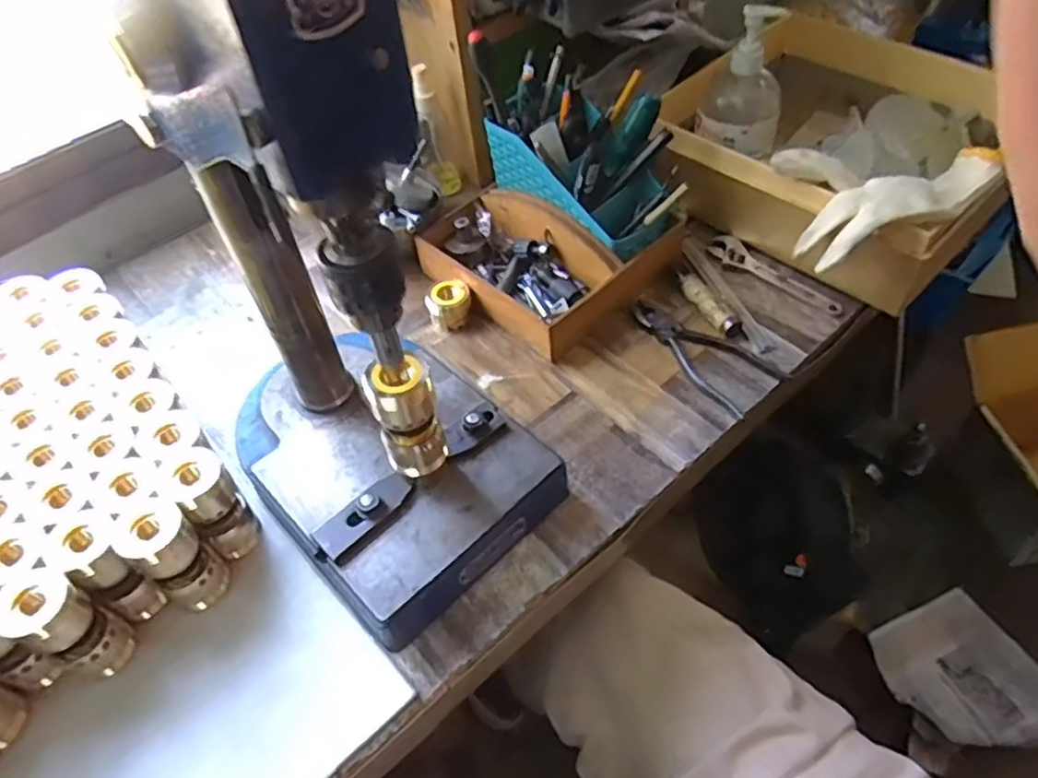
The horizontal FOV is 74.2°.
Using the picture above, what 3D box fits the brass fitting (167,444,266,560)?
[{"bbox_3d":[-0.221,0.084,0.501,0.038,0.094,0.041,-36,57,-21],"label":"brass fitting"}]

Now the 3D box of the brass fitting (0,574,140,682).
[{"bbox_3d":[-0.291,0.157,0.448,0.041,0.099,0.043,17,55,19],"label":"brass fitting"}]

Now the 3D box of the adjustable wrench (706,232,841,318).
[{"bbox_3d":[0.247,-0.110,0.671,0.033,0.011,0.144,-37,57,-21],"label":"adjustable wrench"}]

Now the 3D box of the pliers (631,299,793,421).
[{"bbox_3d":[0.167,-0.038,0.620,0.063,0.014,0.146,-31,55,-18],"label":"pliers"}]

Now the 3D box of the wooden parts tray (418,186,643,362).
[{"bbox_3d":[0.000,-0.120,0.659,0.194,0.066,0.107,36,63,29],"label":"wooden parts tray"}]

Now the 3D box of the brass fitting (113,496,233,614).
[{"bbox_3d":[-0.235,0.117,0.476,0.044,0.096,0.042,31,61,26],"label":"brass fitting"}]

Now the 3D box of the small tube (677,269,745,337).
[{"bbox_3d":[0.178,-0.082,0.651,0.019,0.018,0.084,-25,53,-13],"label":"small tube"}]

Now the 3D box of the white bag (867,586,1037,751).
[{"bbox_3d":[0.698,0.453,1.062,0.200,0.037,0.243,-20,52,-10],"label":"white bag"}]

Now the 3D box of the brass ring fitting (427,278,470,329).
[{"bbox_3d":[-0.066,-0.082,0.659,0.033,0.032,0.038,22,57,21],"label":"brass ring fitting"}]

